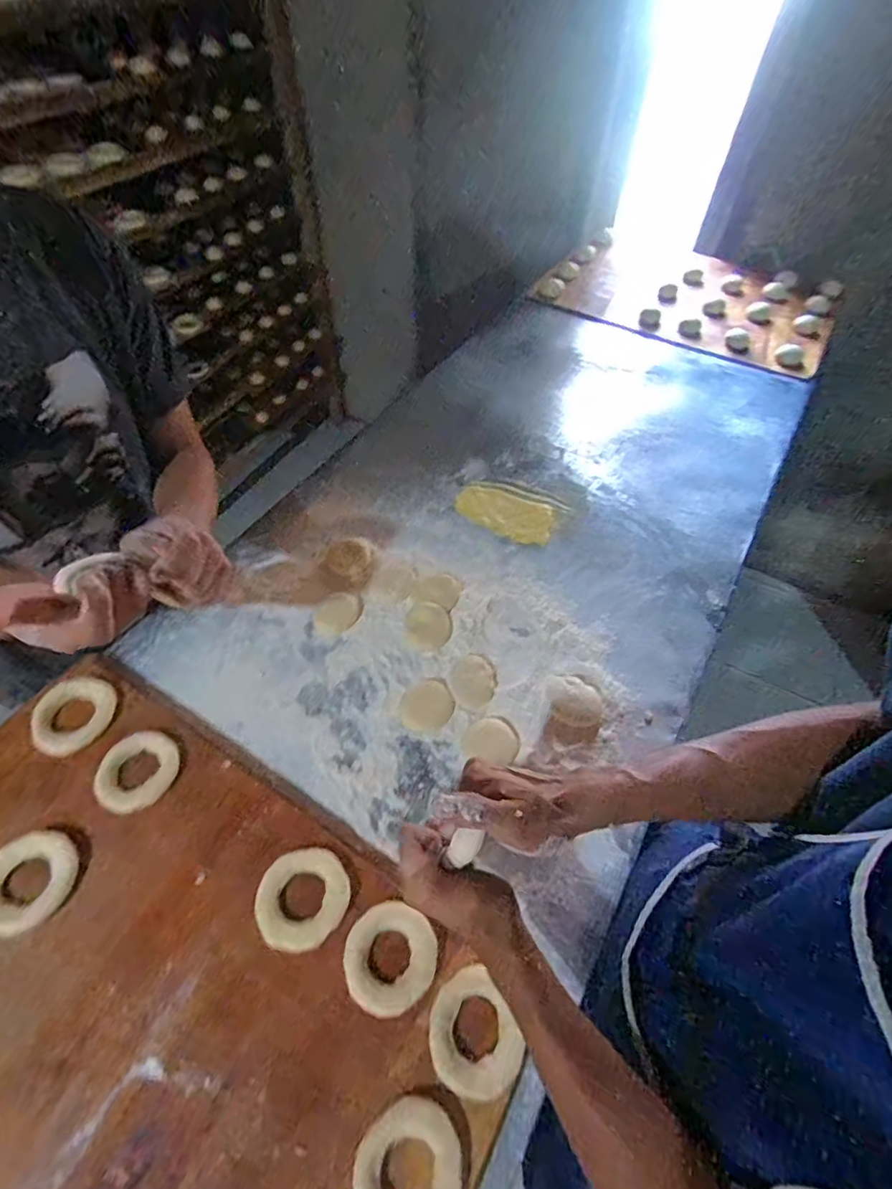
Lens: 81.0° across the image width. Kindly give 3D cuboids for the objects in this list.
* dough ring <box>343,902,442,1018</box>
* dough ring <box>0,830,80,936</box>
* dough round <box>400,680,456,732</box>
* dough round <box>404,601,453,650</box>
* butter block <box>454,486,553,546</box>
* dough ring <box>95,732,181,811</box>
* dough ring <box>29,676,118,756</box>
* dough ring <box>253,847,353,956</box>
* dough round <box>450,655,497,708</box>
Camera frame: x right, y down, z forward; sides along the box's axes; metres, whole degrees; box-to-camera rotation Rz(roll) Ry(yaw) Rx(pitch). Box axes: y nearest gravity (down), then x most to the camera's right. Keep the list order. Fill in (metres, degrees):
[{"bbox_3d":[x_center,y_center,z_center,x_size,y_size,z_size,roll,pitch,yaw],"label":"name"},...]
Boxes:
[{"bbox_3d":[-0.047,0.303,0.439,0.076,0.012,0.073,1,54,-1],"label":"dough ring"},{"bbox_3d":[-0.366,0.251,0.456,0.071,0.017,0.078,1,54,-1],"label":"dough ring"},{"bbox_3d":[-0.022,0.126,0.591,0.056,0.006,0.059,1,54,-1],"label":"dough round"},{"bbox_3d":[-0.022,0.037,0.644,0.056,0.011,0.060,1,54,-1],"label":"dough round"},{"bbox_3d":[0.086,-0.122,0.769,0.146,0.012,0.079,21,55,15],"label":"butter block"},{"bbox_3d":[-0.307,0.175,0.521,0.070,0.013,0.076,1,54,-1],"label":"dough ring"},{"bbox_3d":[-0.391,0.126,0.548,0.075,0.019,0.079,1,54,-1],"label":"dough ring"},{"bbox_3d":[-0.125,0.267,0.460,0.074,0.021,0.079,1,54,-1],"label":"dough ring"},{"bbox_3d":[0.030,0.100,0.611,0.052,0.004,0.063,-3,55,-3],"label":"dough round"}]

